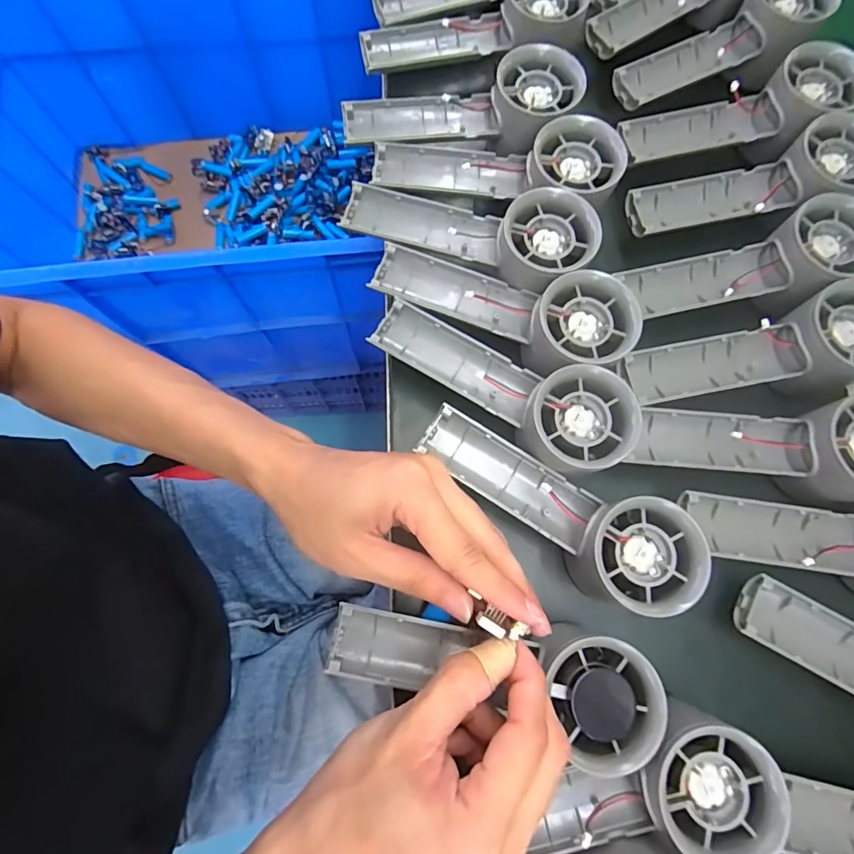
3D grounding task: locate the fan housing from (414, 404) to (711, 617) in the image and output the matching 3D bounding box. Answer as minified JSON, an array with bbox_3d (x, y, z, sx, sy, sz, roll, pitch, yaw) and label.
[{"bbox_3d":[0.070,0.045,0.272,0.158,0.042,0.053,31,77,20],"label":"fan housing"}]

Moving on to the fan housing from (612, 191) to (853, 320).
[{"bbox_3d":[0.202,-0.098,0.304,0.143,0.031,0.053,-14,76,9],"label":"fan housing"}]

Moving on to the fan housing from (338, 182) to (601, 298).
[{"bbox_3d":[0.024,-0.125,0.305,0.158,0.026,0.055,15,76,15],"label":"fan housing"}]

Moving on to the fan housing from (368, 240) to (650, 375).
[{"bbox_3d":[0.043,-0.073,0.292,0.157,0.032,0.058,20,76,16],"label":"fan housing"}]

